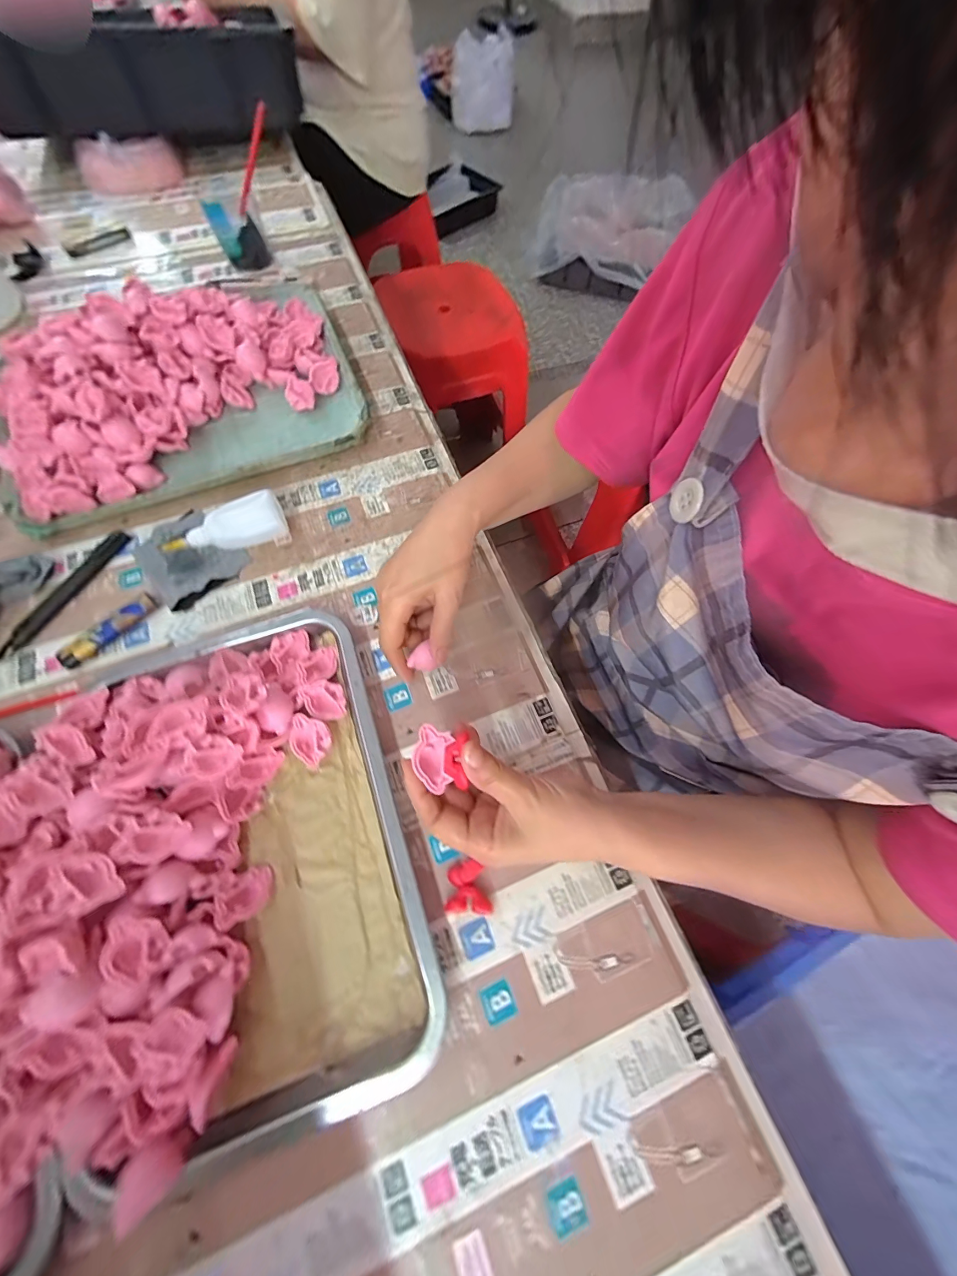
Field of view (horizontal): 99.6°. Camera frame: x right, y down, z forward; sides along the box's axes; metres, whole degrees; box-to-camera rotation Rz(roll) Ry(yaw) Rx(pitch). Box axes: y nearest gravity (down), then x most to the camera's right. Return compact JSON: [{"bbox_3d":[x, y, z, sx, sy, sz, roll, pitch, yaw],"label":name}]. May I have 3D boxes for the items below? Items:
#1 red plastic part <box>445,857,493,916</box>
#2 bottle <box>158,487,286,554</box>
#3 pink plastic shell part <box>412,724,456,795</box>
[{"bbox_3d":[-0.007,0.168,0.275,0.030,0.013,0.031,1,67,-2],"label":"red plastic part"},{"bbox_3d":[-0.232,-0.097,0.372,0.105,0.026,0.041,-27,71,-13],"label":"bottle"},{"bbox_3d":[-0.027,0.070,0.241,0.023,0.007,0.035,4,68,-2],"label":"pink plastic shell part"}]

